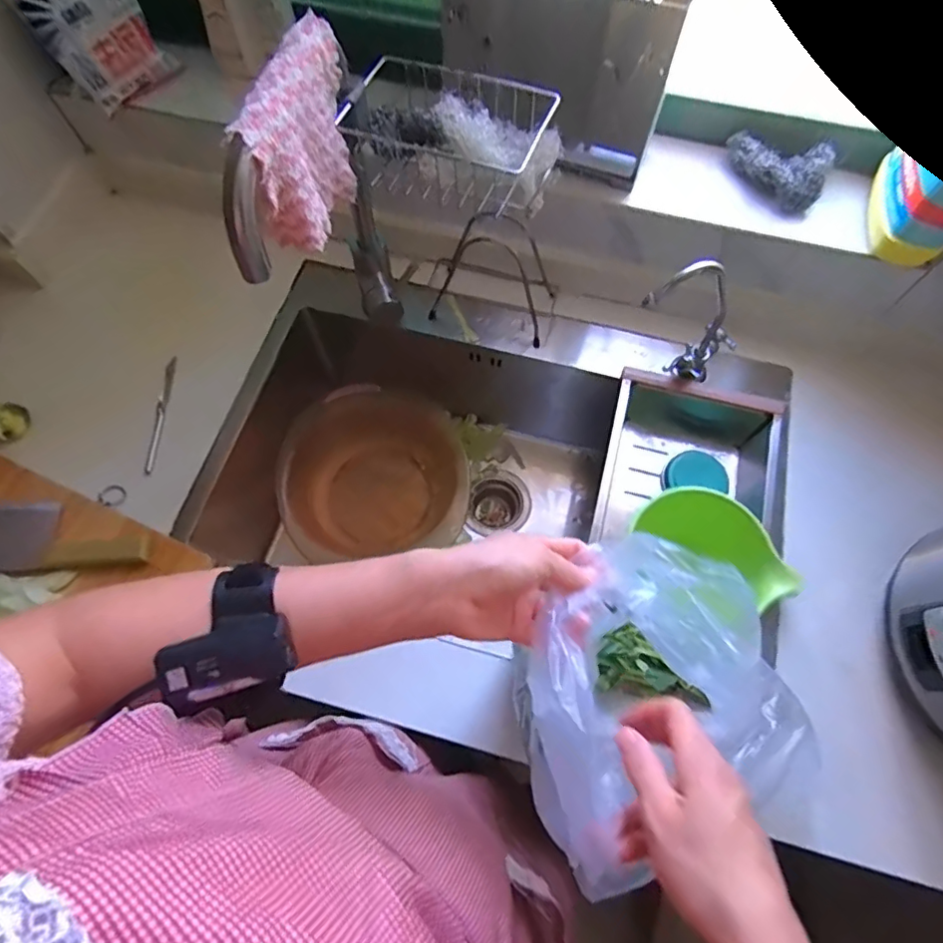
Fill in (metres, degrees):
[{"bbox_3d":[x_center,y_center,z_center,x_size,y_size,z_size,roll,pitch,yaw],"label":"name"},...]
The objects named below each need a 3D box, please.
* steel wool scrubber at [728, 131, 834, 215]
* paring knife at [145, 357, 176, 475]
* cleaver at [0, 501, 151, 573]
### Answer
[{"bbox_3d":[0.347,-0.338,0.636,0.105,0.045,0.069,13,68,5],"label":"steel wool scrubber"},{"bbox_3d":[-0.385,-0.071,0.694,0.013,0.014,0.161,0,68,0],"label":"paring knife"},{"bbox_3d":[-0.489,0.073,0.613,0.266,0.019,0.076,-2,68,-1],"label":"cleaver"}]

